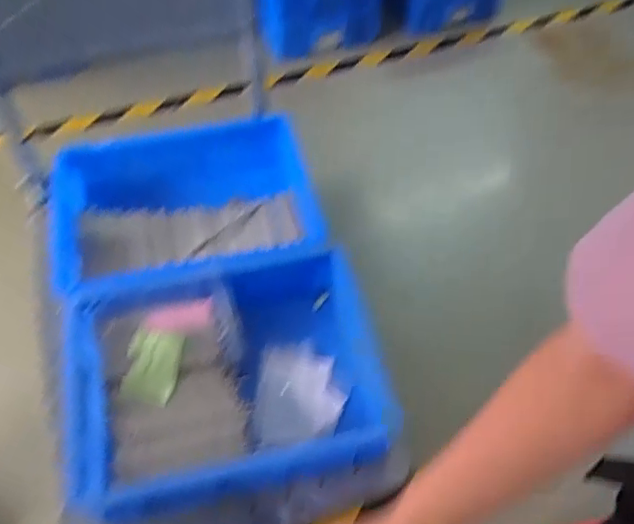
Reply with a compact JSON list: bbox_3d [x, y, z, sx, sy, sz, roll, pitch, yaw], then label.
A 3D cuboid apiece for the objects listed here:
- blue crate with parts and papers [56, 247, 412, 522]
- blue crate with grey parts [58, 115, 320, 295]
[{"bbox_3d":[-0.130,0.168,0.830,0.408,0.138,0.310,-8,54,-8],"label":"blue crate with parts and papers"},{"bbox_3d":[-0.219,-0.078,0.991,0.409,0.145,0.305,-11,54,-11],"label":"blue crate with grey parts"}]

